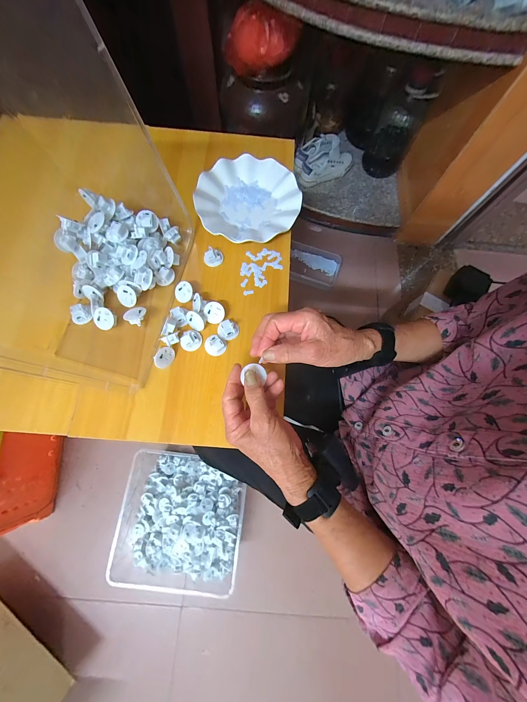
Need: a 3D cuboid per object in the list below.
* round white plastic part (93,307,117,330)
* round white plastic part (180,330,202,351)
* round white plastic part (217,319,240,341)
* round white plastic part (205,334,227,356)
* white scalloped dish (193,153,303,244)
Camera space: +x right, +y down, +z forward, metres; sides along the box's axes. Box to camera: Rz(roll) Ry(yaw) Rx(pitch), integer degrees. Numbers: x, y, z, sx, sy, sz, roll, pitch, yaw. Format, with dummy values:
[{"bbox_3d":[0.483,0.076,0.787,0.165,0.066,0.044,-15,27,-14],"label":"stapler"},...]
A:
[{"bbox_3d":[-0.239,-0.049,0.380,0.032,0.016,0.032,-1,105,-3],"label":"round white plastic part"},{"bbox_3d":[-0.110,-0.015,0.382,0.030,0.011,0.030,5,86,-17],"label":"round white plastic part"},{"bbox_3d":[-0.054,-0.032,0.388,0.032,0.017,0.027,-6,75,-4],"label":"round white plastic part"},{"bbox_3d":[-0.074,-0.009,0.381,0.031,0.017,0.030,1,75,-2],"label":"round white plastic part"},{"bbox_3d":[-0.027,-0.268,0.449,0.175,0.024,0.177,1,75,-2],"label":"white scalloped dish"}]

